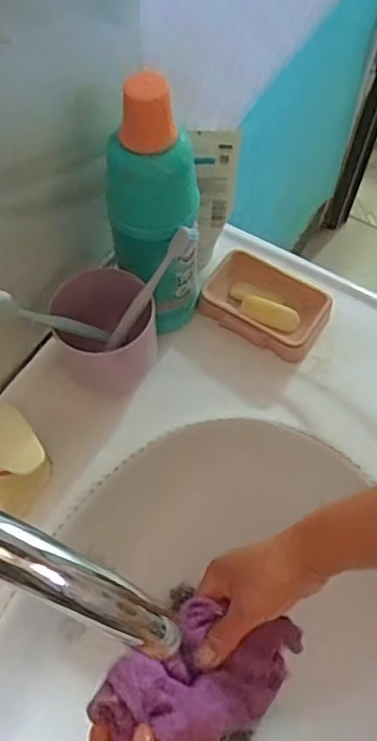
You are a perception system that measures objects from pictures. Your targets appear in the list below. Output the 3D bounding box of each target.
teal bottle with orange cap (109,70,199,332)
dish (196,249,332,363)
[{"bbox_3d":[-0.023,-0.120,0.483,0.067,0.231,0.060,18,63,8],"label":"teal bottle with orange cap"},{"bbox_3d":[0.076,-0.067,0.591,0.120,0.029,0.081,28,65,13],"label":"dish"}]

